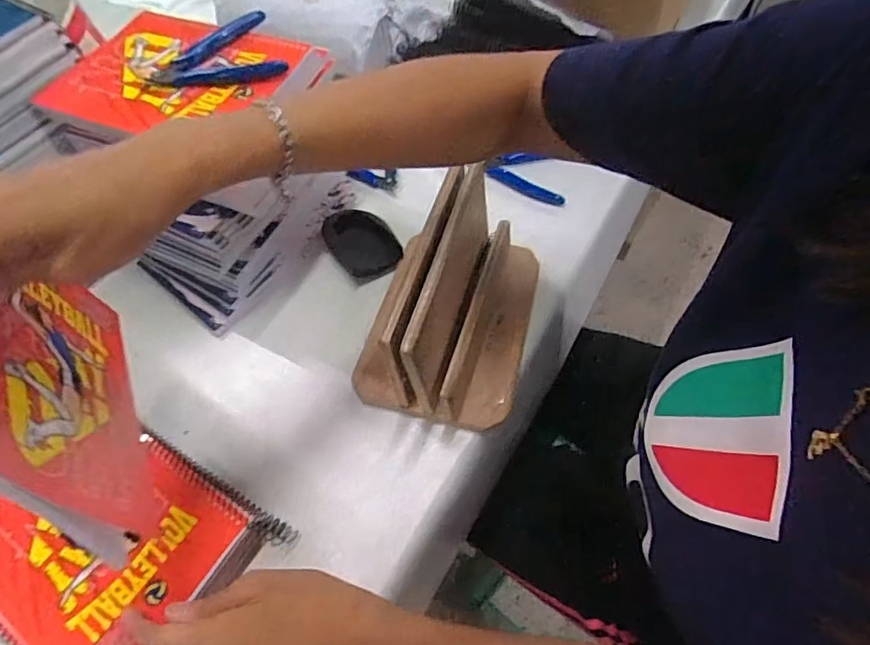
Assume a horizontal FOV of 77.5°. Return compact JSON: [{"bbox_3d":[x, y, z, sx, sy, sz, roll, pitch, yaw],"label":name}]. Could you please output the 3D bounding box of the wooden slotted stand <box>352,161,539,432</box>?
[{"bbox_3d":[0.011,-0.029,0.477,0.144,0.113,0.197,9,59,12],"label":"wooden slotted stand"}]

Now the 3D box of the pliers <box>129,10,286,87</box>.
[{"bbox_3d":[-0.195,-0.221,0.462,0.121,0.015,0.091,-23,58,-8],"label":"pliers"}]

